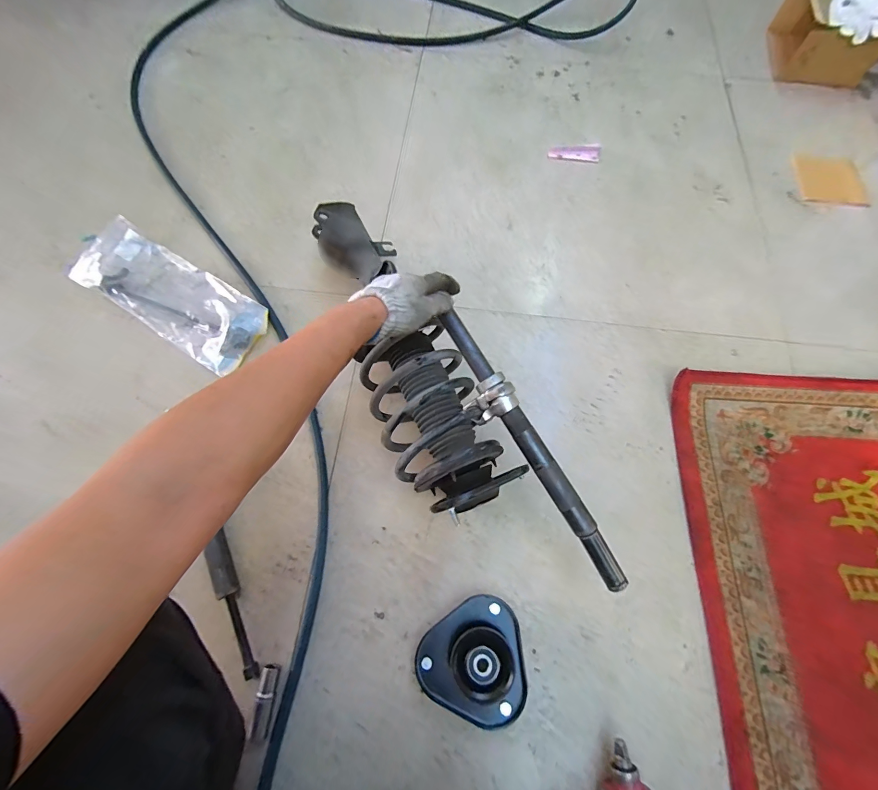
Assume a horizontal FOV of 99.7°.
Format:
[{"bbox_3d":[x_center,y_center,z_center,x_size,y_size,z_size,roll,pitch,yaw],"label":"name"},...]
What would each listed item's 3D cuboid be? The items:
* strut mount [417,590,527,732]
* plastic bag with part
[{"bbox_3d":[0.053,0.360,0.494,0.143,0.057,0.137,0,69,0],"label":"strut mount"},{"bbox_3d":[-0.507,-0.191,0.698,0.422,0.043,0.148,30,72,10],"label":"plastic bag with part"}]

